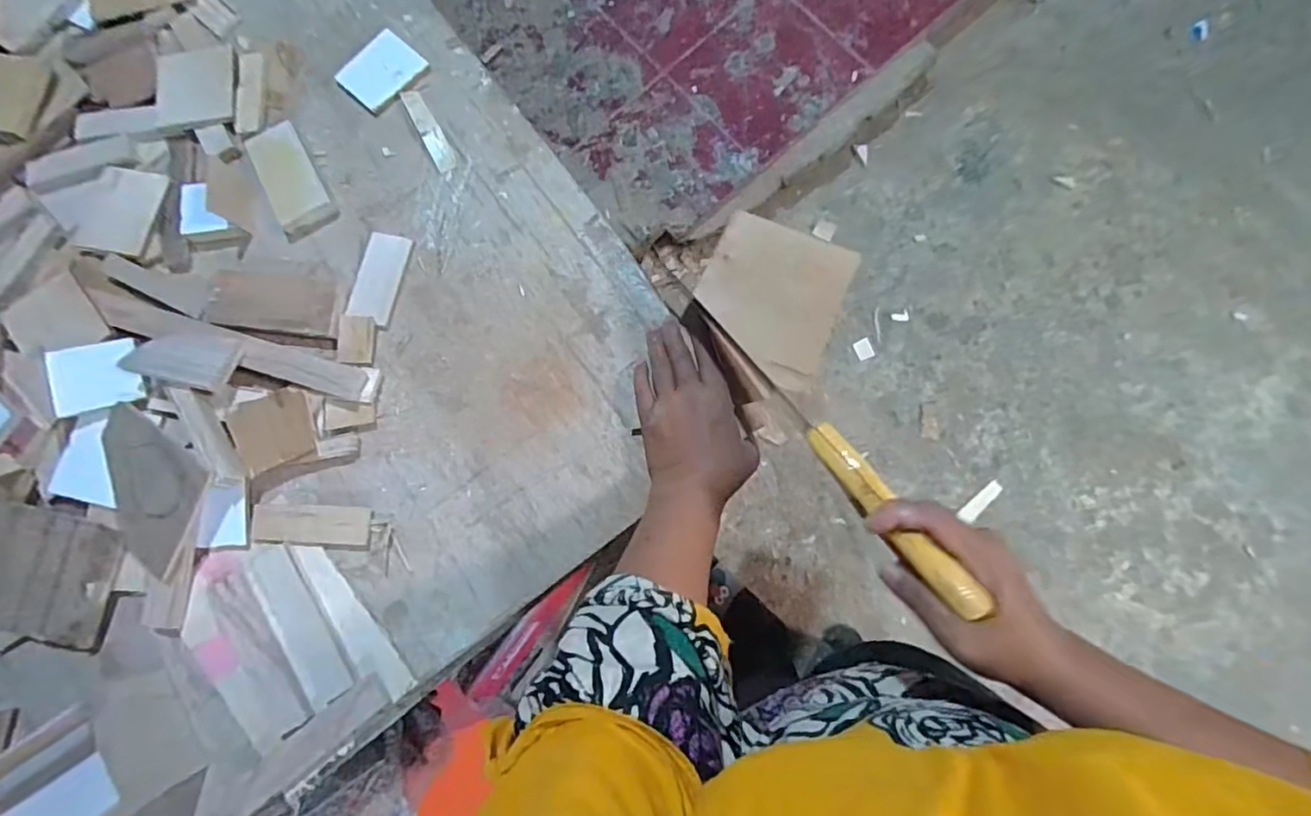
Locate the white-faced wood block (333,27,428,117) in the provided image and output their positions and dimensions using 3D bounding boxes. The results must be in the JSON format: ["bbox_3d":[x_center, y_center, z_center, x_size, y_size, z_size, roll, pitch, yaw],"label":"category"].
[{"bbox_3d":[-0.275,-0.336,0.595,0.061,0.010,0.076,40,86,10],"label":"white-faced wood block"}]

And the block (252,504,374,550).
[{"bbox_3d":[-0.298,0.102,0.514,0.103,0.004,0.035,2,81,5],"label":"block"}]

